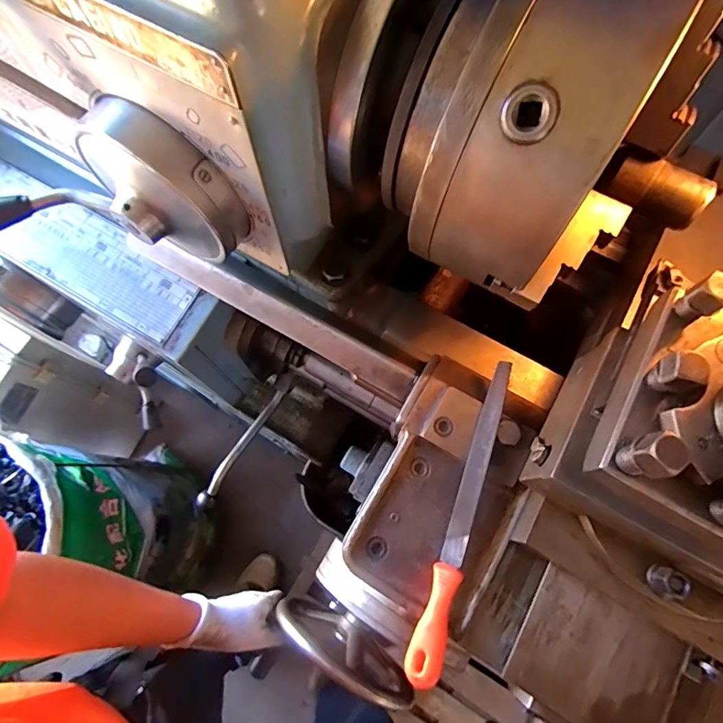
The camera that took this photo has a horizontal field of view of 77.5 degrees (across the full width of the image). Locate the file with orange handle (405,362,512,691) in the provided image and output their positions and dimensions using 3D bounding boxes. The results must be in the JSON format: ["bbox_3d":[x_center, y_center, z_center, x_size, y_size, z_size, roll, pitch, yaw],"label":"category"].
[{"bbox_3d":[0.094,0.134,0.411,0.026,0.016,0.287,19,72,6],"label":"file with orange handle"}]

